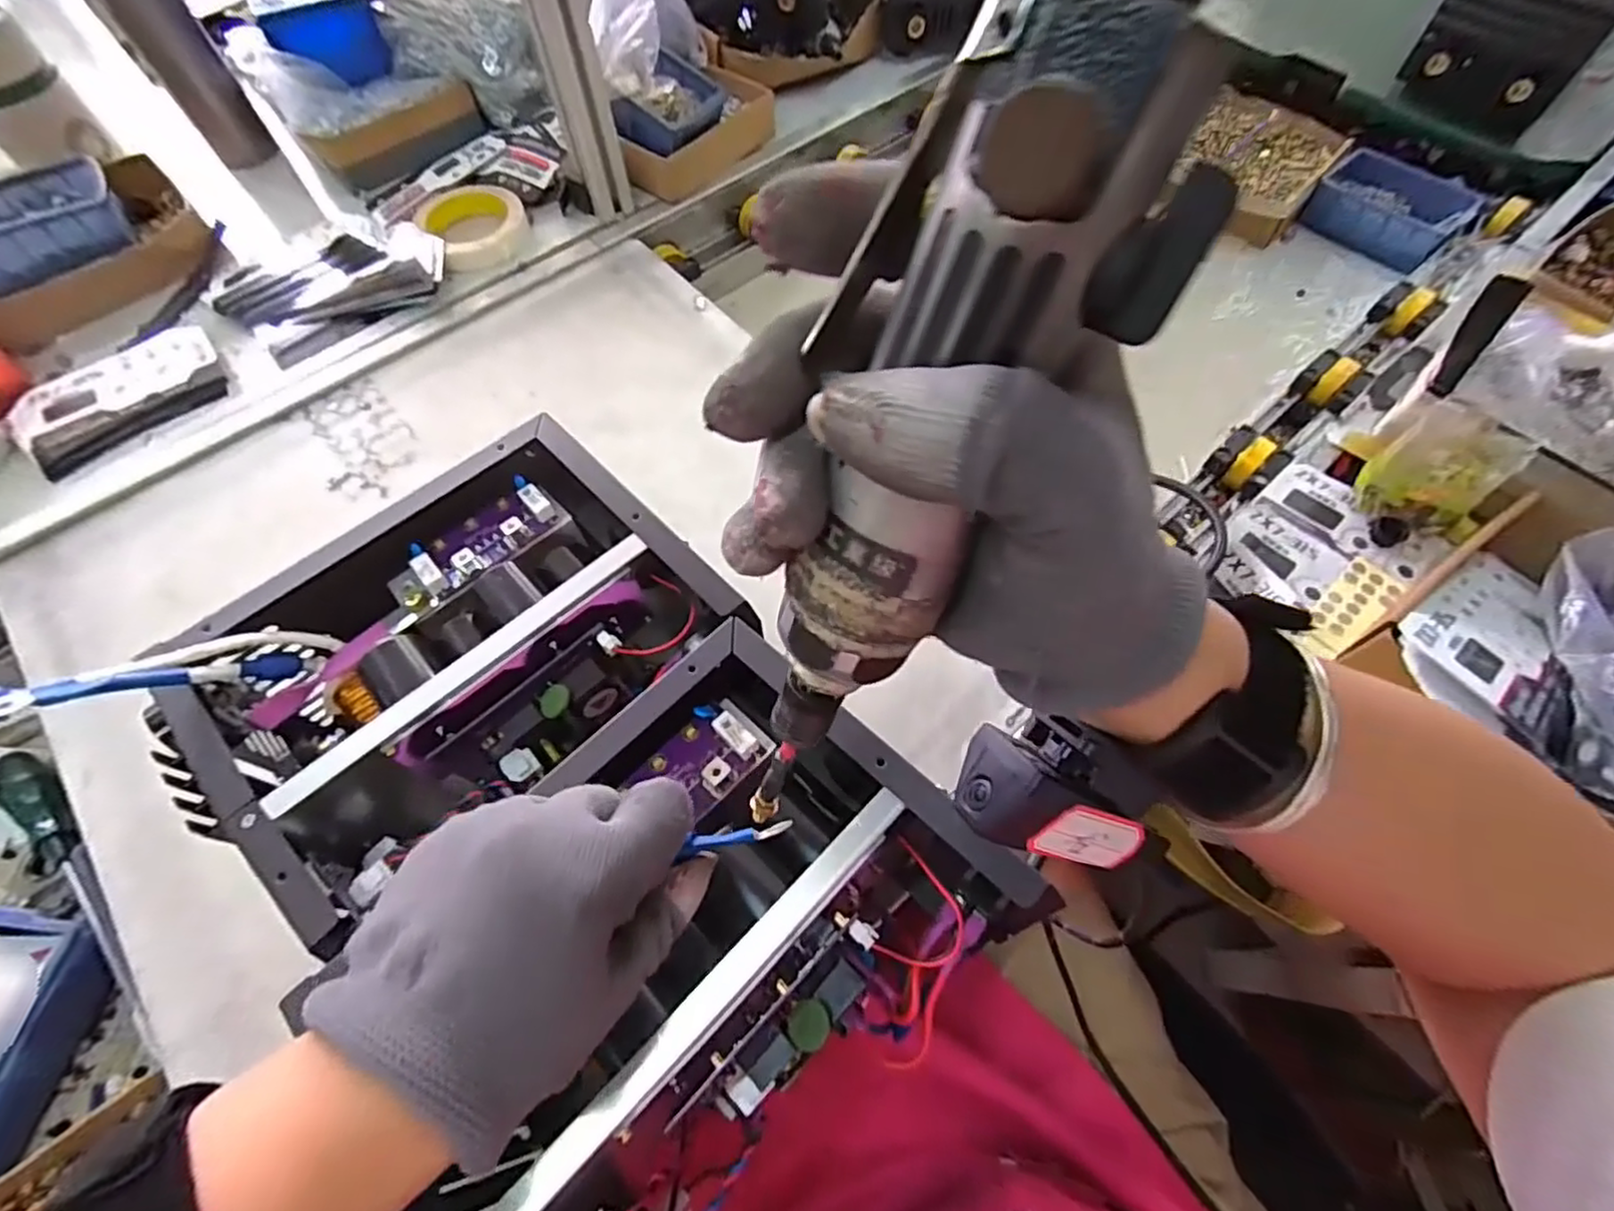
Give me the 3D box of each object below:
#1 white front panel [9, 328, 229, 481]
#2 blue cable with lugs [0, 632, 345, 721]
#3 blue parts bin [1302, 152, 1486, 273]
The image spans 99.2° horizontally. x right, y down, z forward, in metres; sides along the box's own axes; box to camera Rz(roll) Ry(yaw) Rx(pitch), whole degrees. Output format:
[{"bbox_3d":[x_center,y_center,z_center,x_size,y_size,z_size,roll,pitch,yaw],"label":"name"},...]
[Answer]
[{"bbox_3d":[-0.588,-0.180,0.592,0.155,0.018,0.096,-42,69,-18],"label":"white front panel"},{"bbox_3d":[-0.303,0.033,0.309,0.023,0.020,0.157,47,34,22],"label":"blue cable with lugs"},{"bbox_3d":[0.669,-0.459,0.798,0.108,0.062,0.153,-37,68,-17],"label":"blue parts bin"}]

